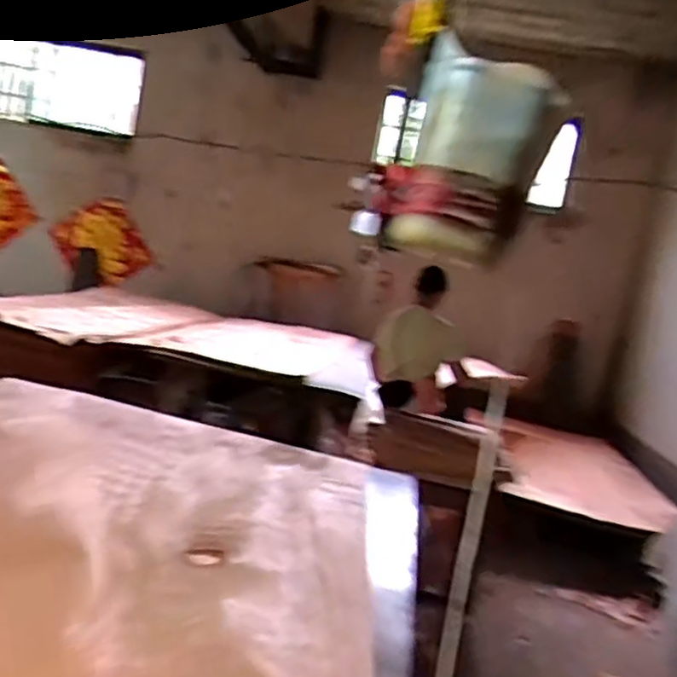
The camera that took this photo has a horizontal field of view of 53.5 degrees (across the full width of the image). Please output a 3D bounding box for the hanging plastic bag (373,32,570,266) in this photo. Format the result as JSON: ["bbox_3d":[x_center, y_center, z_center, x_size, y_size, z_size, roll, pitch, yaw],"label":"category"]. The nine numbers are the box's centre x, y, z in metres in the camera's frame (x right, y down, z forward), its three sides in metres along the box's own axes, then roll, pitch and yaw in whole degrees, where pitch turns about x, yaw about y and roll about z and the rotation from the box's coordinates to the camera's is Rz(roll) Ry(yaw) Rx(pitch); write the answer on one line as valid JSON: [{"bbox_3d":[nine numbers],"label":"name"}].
[{"bbox_3d":[0.091,-0.135,0.492,0.077,0.147,0.088,7,8,-30],"label":"hanging plastic bag"}]

